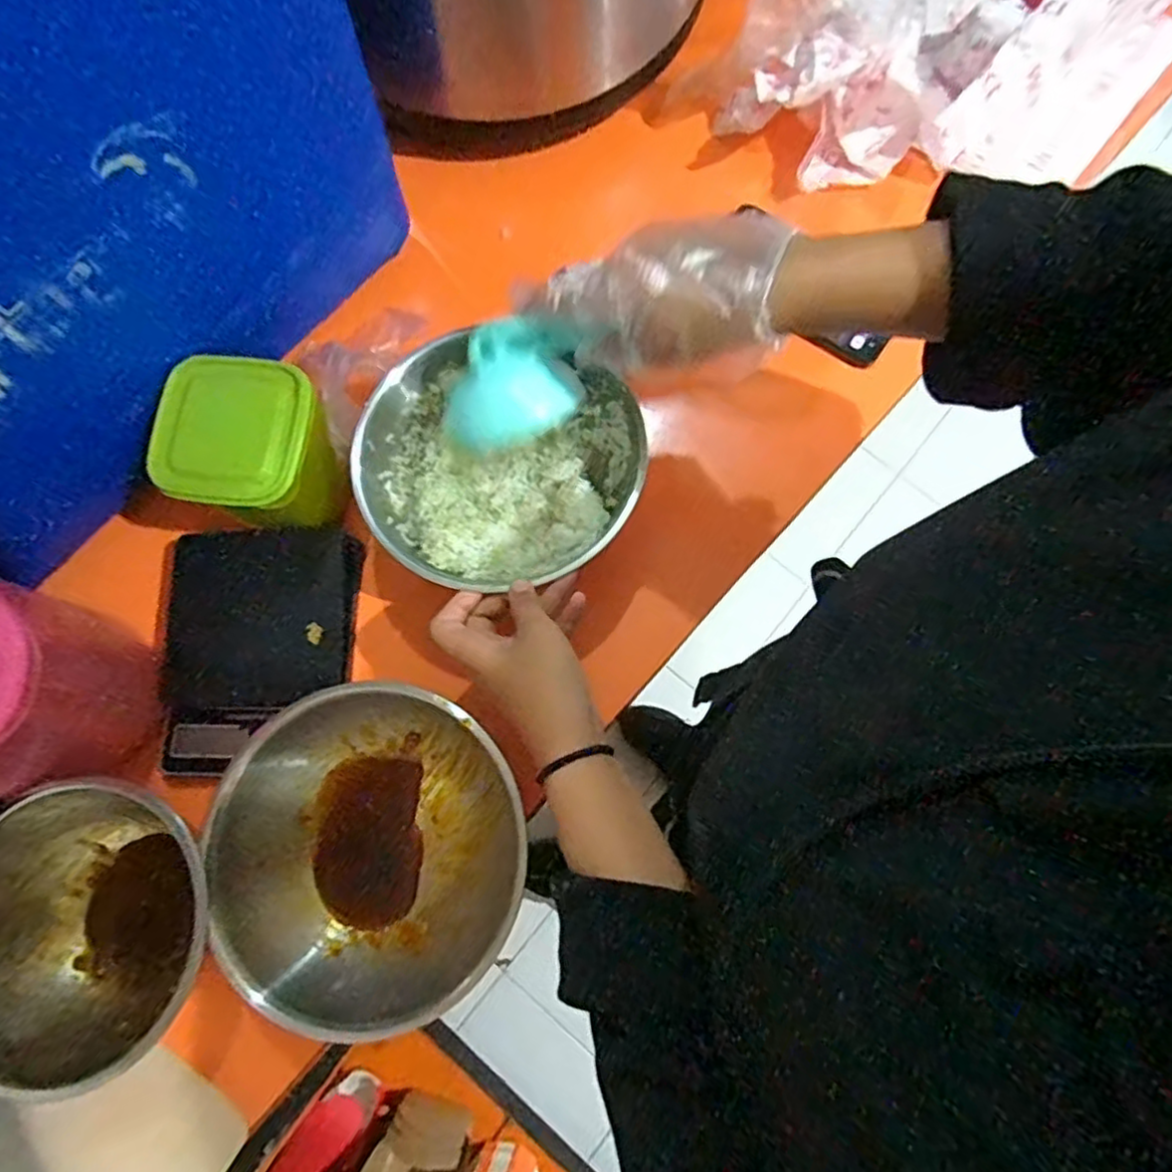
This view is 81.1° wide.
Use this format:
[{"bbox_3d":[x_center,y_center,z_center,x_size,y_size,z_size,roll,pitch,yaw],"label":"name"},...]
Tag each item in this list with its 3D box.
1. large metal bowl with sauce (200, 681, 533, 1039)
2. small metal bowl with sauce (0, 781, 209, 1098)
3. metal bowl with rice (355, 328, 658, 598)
[{"bbox_3d":[-0.134,0.167,0.443,0.185,0.086,0.191,0,78,0],"label":"large metal bowl with sauce"},{"bbox_3d":[-0.309,0.210,0.440,0.156,0.091,0.163,0,78,0],"label":"small metal bowl with sauce"},{"bbox_3d":[-0.065,-0.081,0.488,0.197,0.067,0.174,17,79,3],"label":"metal bowl with rice"}]

